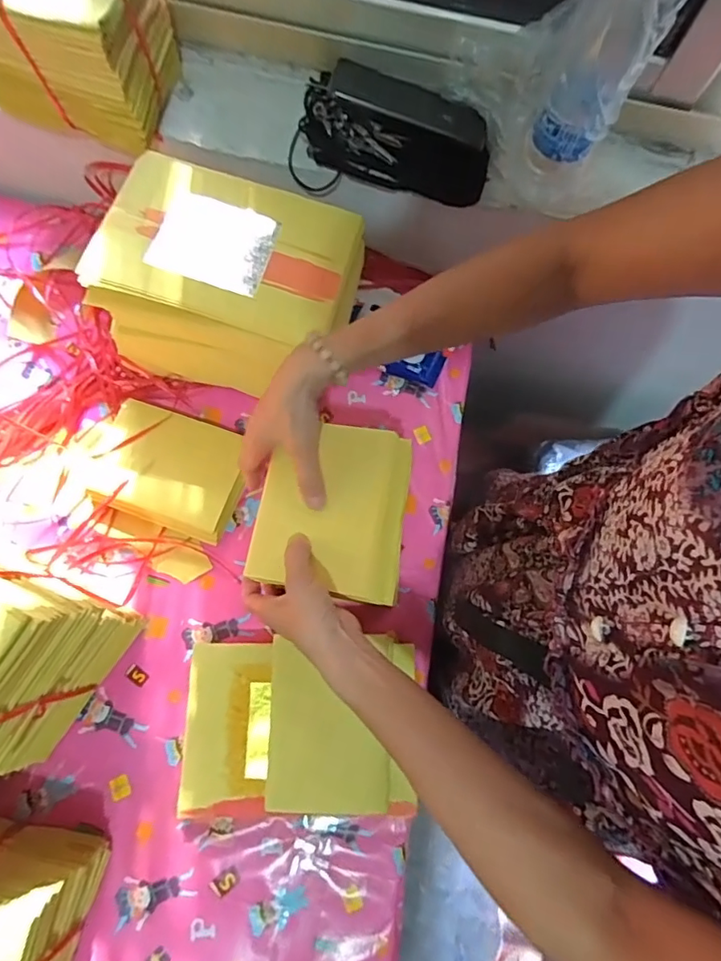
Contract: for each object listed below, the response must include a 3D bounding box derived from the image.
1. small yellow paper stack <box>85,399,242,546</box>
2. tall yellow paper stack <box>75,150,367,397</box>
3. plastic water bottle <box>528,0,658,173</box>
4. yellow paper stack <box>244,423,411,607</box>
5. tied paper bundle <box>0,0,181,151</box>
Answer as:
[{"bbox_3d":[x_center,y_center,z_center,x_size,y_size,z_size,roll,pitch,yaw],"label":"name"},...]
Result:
[{"bbox_3d":[-0.218,-0.014,0.598,0.165,0.035,0.126,19,79,3],"label":"small yellow paper stack"},{"bbox_3d":[-0.129,-0.213,0.565,0.244,0.136,0.183,11,79,1],"label":"tall yellow paper stack"},{"bbox_3d":[0.208,-0.361,0.461,0.065,0.183,0.049,25,80,4],"label":"plastic water bottle"},{"bbox_3d":[-0.025,0.025,0.486,0.134,0.027,0.156,9,79,1],"label":"yellow paper stack"},{"bbox_3d":[-0.290,-0.443,0.510,0.172,0.138,0.127,14,79,2],"label":"tied paper bundle"}]

